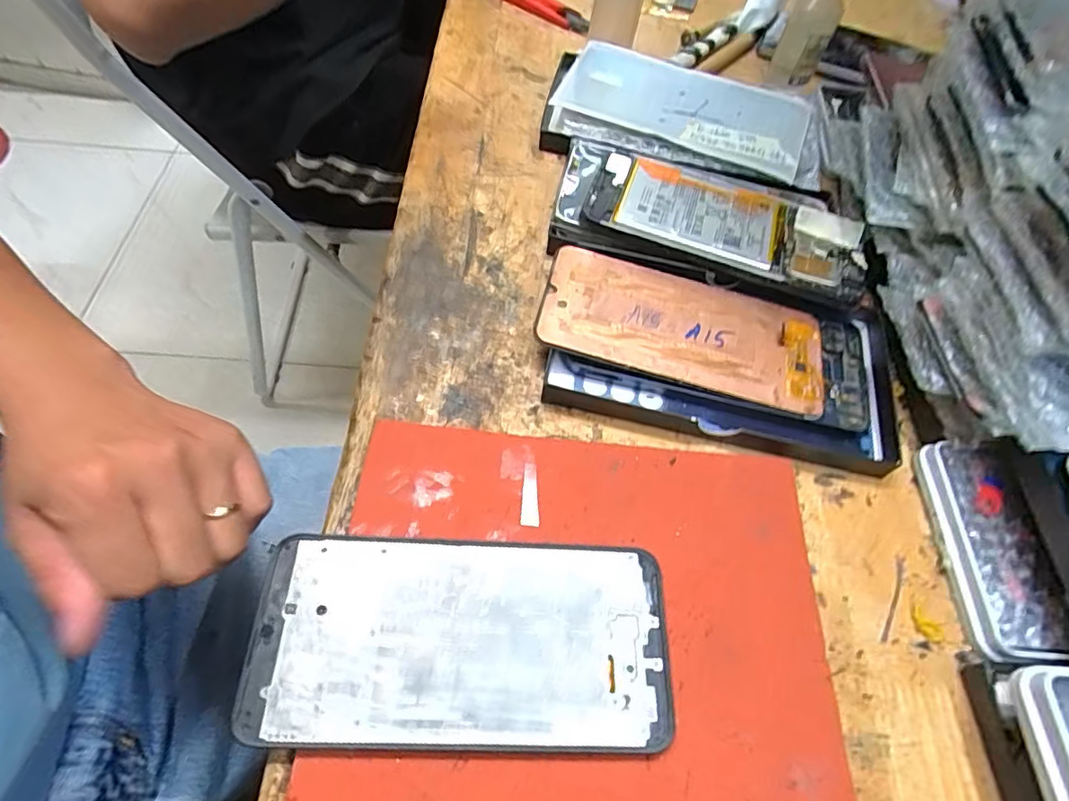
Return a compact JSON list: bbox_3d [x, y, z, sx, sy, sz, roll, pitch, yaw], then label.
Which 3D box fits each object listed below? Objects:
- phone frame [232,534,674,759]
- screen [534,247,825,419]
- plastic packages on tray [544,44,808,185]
[{"bbox_3d":[-0.027,0.094,0.226,0.156,0.013,0.075,3,59,-3],"label":"phone frame"},{"bbox_3d":[0.081,-0.039,0.310,0.150,0.004,0.070,15,62,0],"label":"screen"},{"bbox_3d":[0.097,-0.199,0.397,0.172,0.025,0.088,17,59,6],"label":"plastic packages on tray"}]

